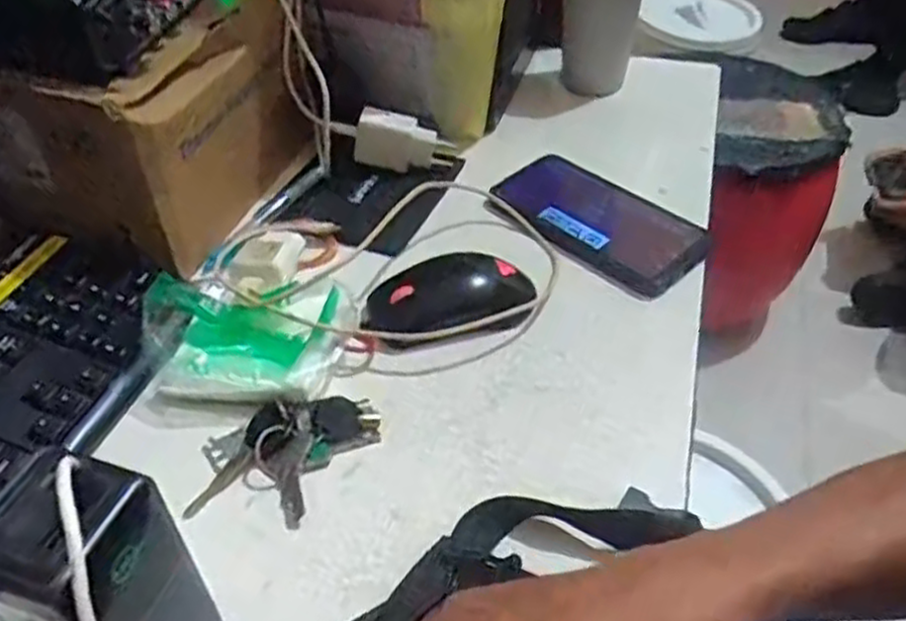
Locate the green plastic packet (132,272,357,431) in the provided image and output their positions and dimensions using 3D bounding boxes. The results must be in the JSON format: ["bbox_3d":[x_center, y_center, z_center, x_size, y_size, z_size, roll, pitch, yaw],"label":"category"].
[{"bbox_3d":[-0.129,0.015,0.470,0.121,0.027,0.098,8,46,1],"label":"green plastic packet"}]

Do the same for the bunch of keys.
[{"bbox_3d":[-0.092,0.084,0.431,0.103,0.021,0.072,-7,44,-8],"label":"bunch of keys"}]

